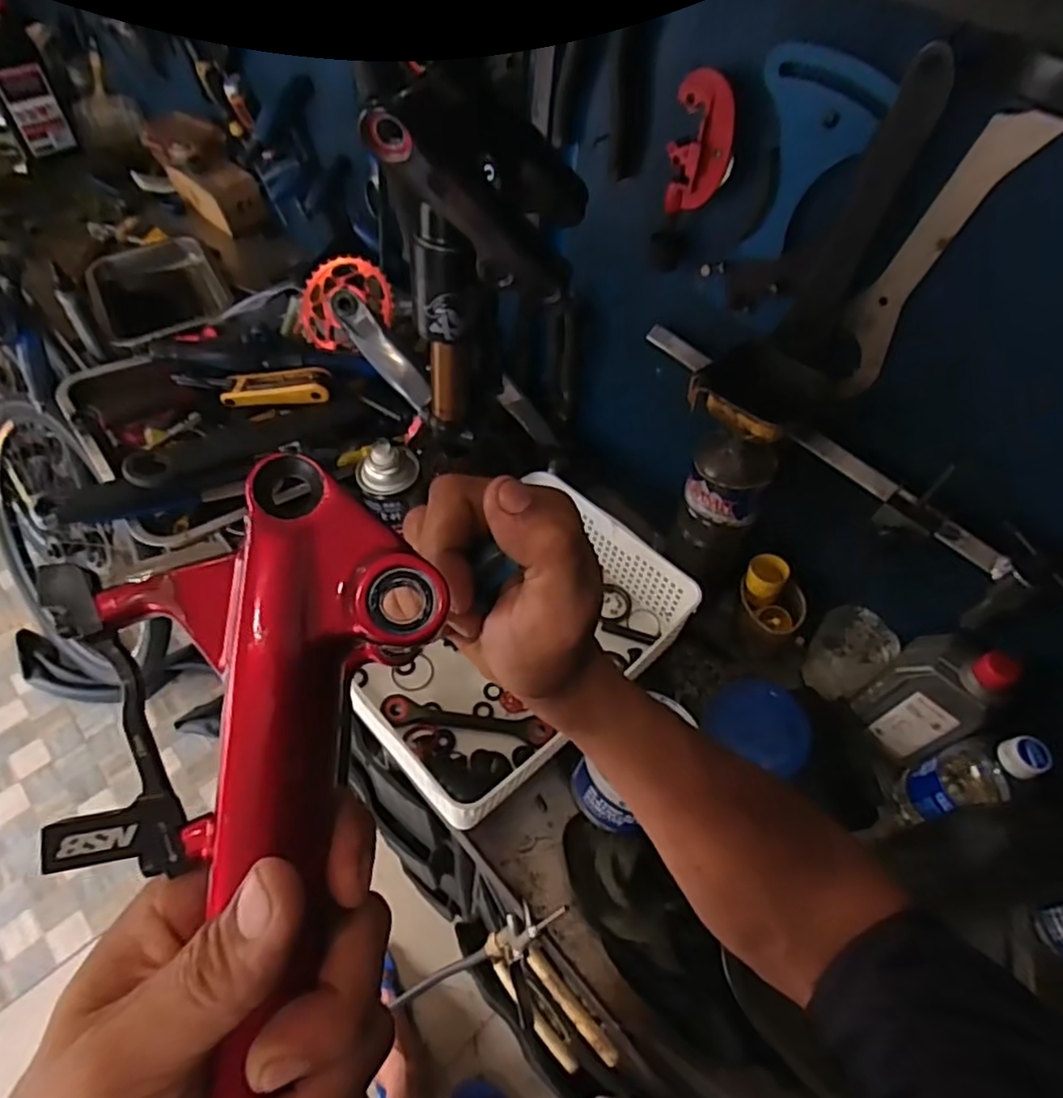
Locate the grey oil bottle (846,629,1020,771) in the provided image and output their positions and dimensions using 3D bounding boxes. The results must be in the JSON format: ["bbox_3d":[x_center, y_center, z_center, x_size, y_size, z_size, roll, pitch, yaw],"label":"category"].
[{"bbox_3d":[0.363,0.136,0.594,0.045,0.157,0.081,-23,59,-21],"label":"grey oil bottle"}]

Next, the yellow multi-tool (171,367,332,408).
[{"bbox_3d":[-0.331,-0.194,0.773,0.178,0.034,0.038,2,53,-4],"label":"yellow multi-tool"}]

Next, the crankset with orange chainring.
[{"bbox_3d":[-0.199,-0.263,0.810,0.104,0.057,0.209,-39,90,-29],"label":"crankset with orange chainring"}]

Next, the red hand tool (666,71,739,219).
[{"bbox_3d":[0.137,-0.319,0.515,0.051,0.097,0.024,31,54,23],"label":"red hand tool"}]

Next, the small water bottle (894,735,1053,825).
[{"bbox_3d":[0.385,0.199,0.568,0.064,0.149,0.052,-15,56,-16],"label":"small water bottle"}]

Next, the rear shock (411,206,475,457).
[{"bbox_3d":[-0.063,-0.149,0.481,0.037,0.185,0.032,-10,55,-13],"label":"rear shock"}]

